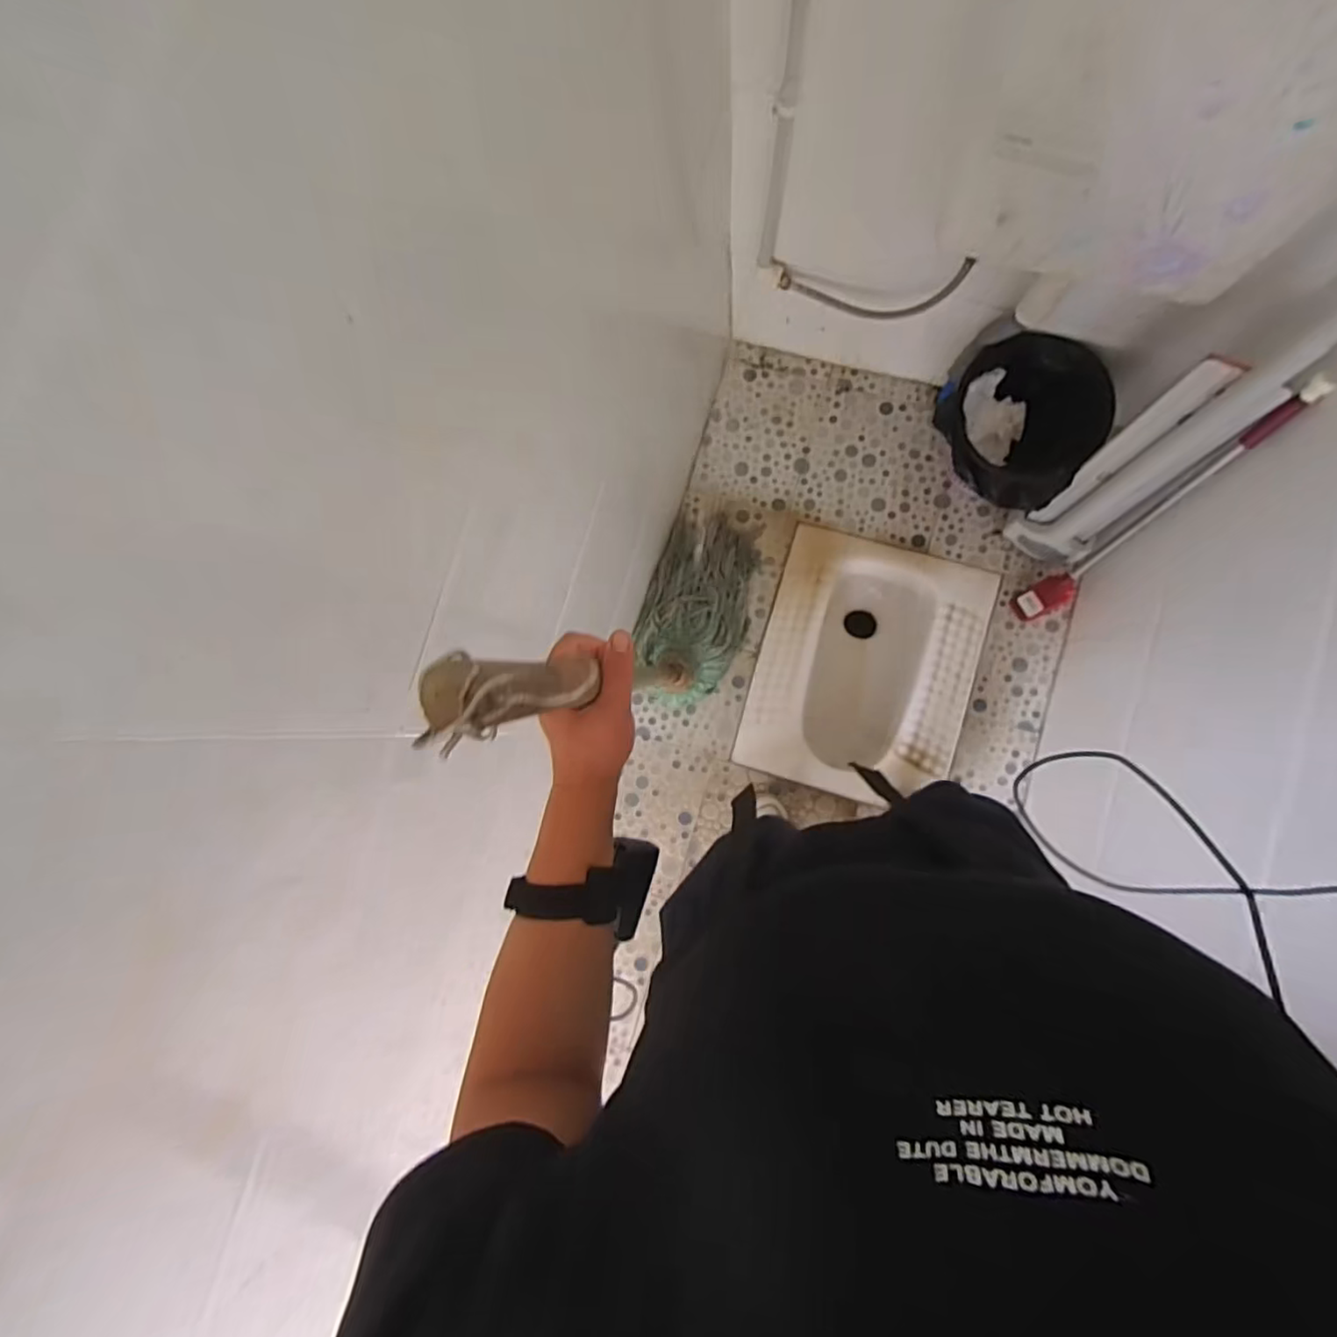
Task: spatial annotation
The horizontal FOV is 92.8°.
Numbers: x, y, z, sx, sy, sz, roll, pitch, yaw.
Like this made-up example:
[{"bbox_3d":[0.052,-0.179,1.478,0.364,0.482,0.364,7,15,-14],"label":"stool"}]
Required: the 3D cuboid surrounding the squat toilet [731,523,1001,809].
[{"bbox_3d":[0.402,0.009,1.364,0.409,0.235,0.492,15,85,7],"label":"squat toilet"}]

